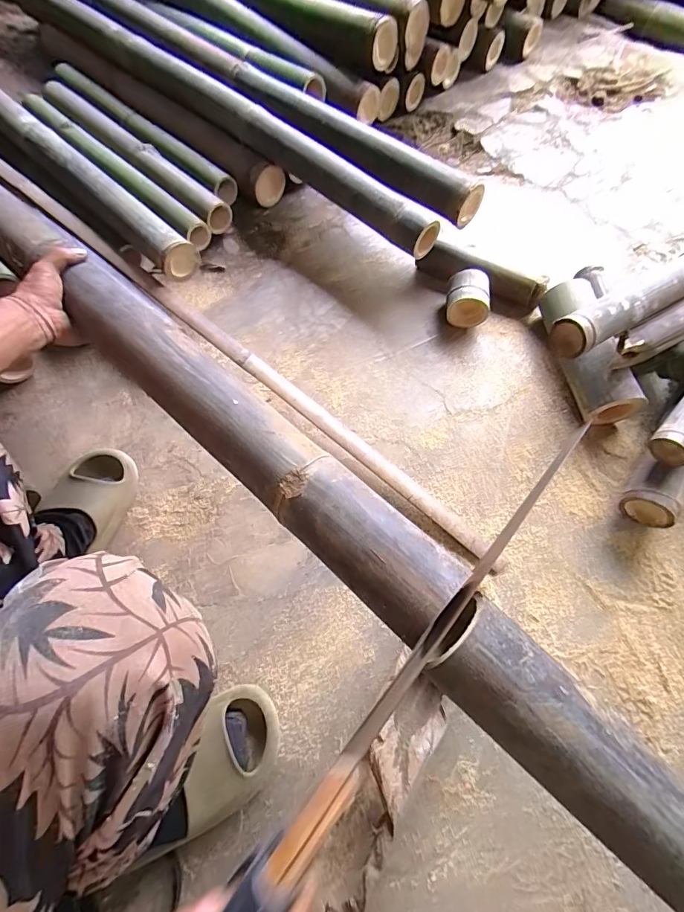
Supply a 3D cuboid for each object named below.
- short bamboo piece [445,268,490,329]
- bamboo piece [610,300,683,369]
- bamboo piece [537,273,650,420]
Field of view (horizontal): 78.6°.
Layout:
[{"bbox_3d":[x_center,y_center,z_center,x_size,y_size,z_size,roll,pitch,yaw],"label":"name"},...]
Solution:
[{"bbox_3d":[0.224,-0.282,0.748,0.074,0.081,0.073,3,66,3],"label":"short bamboo piece"},{"bbox_3d":[0.481,-0.188,0.612,0.206,0.050,0.044,-29,68,-11],"label":"bamboo piece"},{"bbox_3d":[0.397,-0.175,0.687,0.100,0.092,0.248,-11,66,-3],"label":"bamboo piece"}]

